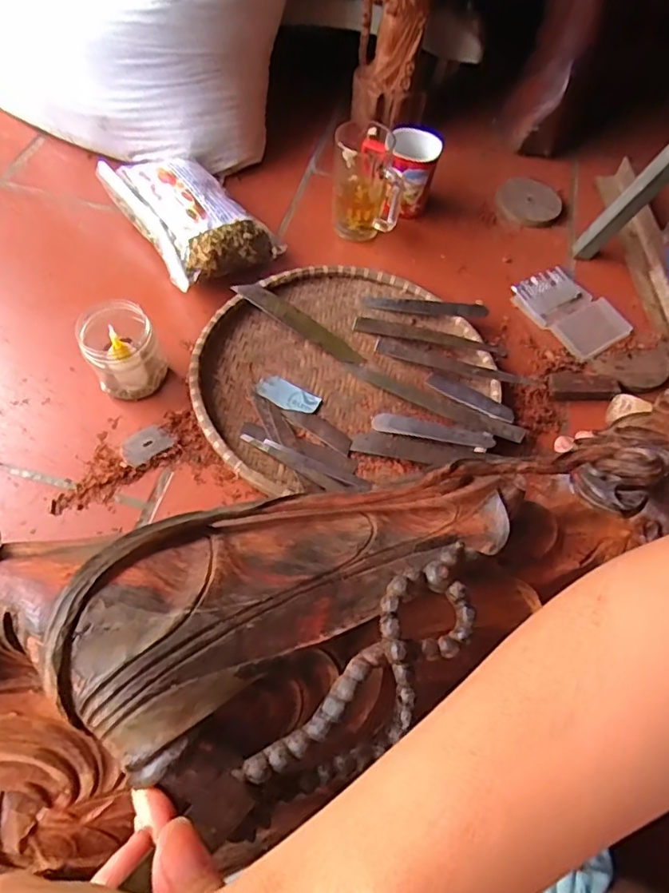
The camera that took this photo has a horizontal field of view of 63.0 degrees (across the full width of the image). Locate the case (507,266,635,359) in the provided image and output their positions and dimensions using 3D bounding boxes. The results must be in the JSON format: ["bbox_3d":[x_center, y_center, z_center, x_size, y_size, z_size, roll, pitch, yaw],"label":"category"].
[{"bbox_3d":[0.310,-0.180,0.712,0.106,0.013,0.135,-31,65,-20],"label":"case"}]

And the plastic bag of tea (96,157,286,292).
[{"bbox_3d":[-0.187,-0.302,0.713,0.149,0.071,0.234,-27,65,-20],"label":"plastic bag of tea"}]

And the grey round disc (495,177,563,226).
[{"bbox_3d":[0.295,-0.371,0.826,0.094,0.015,0.110,25,60,12],"label":"grey round disc"}]

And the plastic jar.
[{"bbox_3d":[-0.225,-0.101,0.580,0.070,0.091,0.064,2,58,-3],"label":"plastic jar"}]

